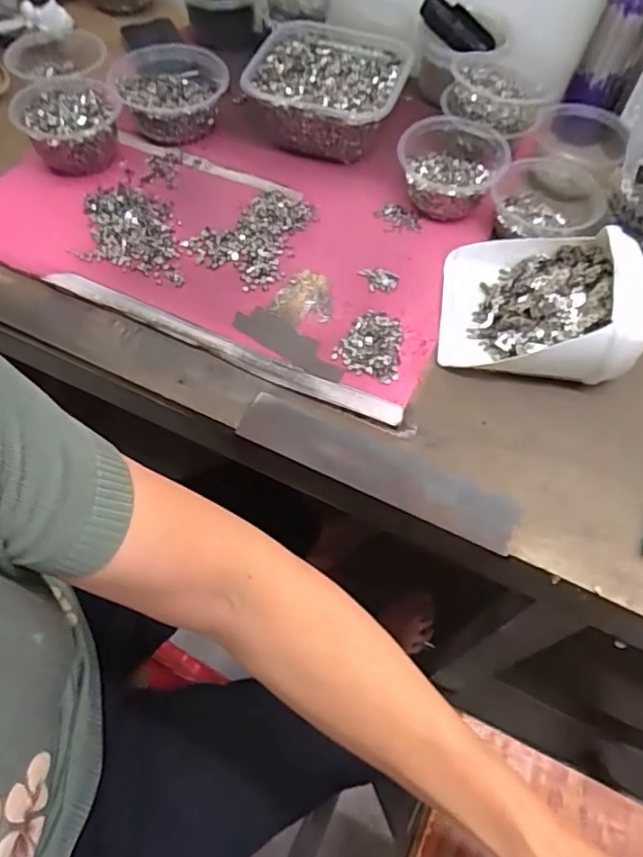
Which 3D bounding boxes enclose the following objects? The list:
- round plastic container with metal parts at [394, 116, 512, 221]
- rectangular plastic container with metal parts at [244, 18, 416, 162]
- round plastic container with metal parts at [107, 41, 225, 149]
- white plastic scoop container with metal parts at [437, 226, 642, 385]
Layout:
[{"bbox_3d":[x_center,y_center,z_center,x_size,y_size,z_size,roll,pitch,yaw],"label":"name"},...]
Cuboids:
[{"bbox_3d":[0.142,-0.284,0.649,0.113,0.063,0.105,1,59,-2],"label":"round plastic container with metal parts"},{"bbox_3d":[0.009,-0.404,0.701,0.175,0.068,0.184,15,60,6],"label":"rectangular plastic container with metal parts"},{"bbox_3d":[-0.180,-0.403,0.702,0.119,0.052,0.130,1,58,-1],"label":"round plastic container with metal parts"},{"bbox_3d":[0.205,-0.126,0.561,0.167,0.088,0.153,9,59,3],"label":"white plastic scoop container with metal parts"}]

